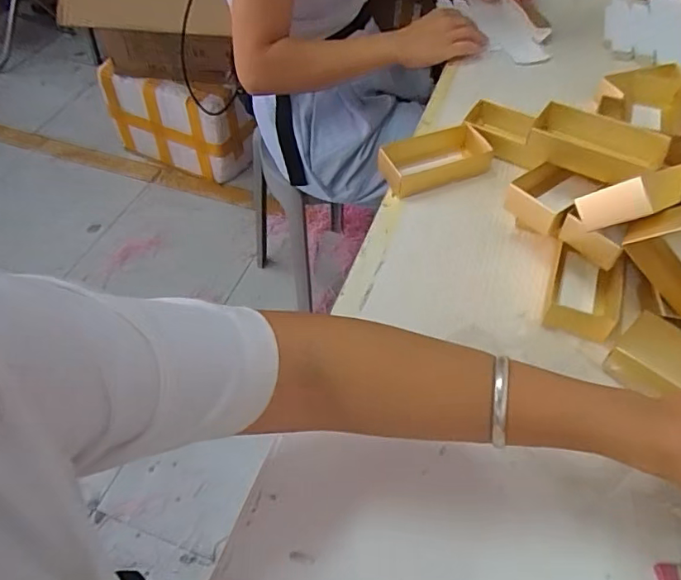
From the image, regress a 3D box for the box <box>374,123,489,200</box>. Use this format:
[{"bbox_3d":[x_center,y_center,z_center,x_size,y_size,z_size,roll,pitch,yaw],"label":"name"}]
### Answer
[{"bbox_3d":[0.104,-0.151,0.596,0.129,0.036,0.062,-16,53,-10],"label":"box"}]

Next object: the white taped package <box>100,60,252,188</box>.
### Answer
[{"bbox_3d":[-0.509,-0.521,1.636,0.512,0.284,0.122,20,55,15],"label":"white taped package"}]

